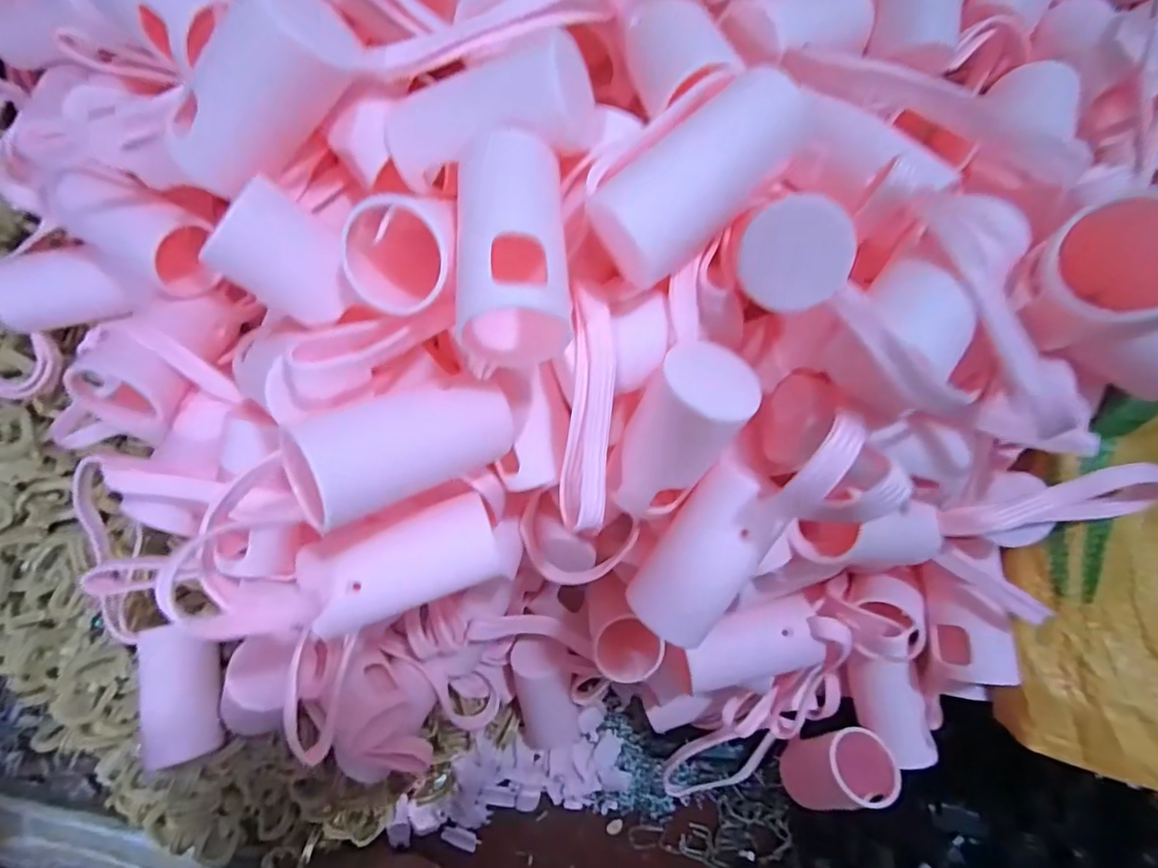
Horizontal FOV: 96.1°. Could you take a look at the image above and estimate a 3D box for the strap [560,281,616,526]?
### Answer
[{"bbox_3d":[0.003,-0.006,0.163,0.014,0.006,0.073,4,99,1],"label":"strap"}]

